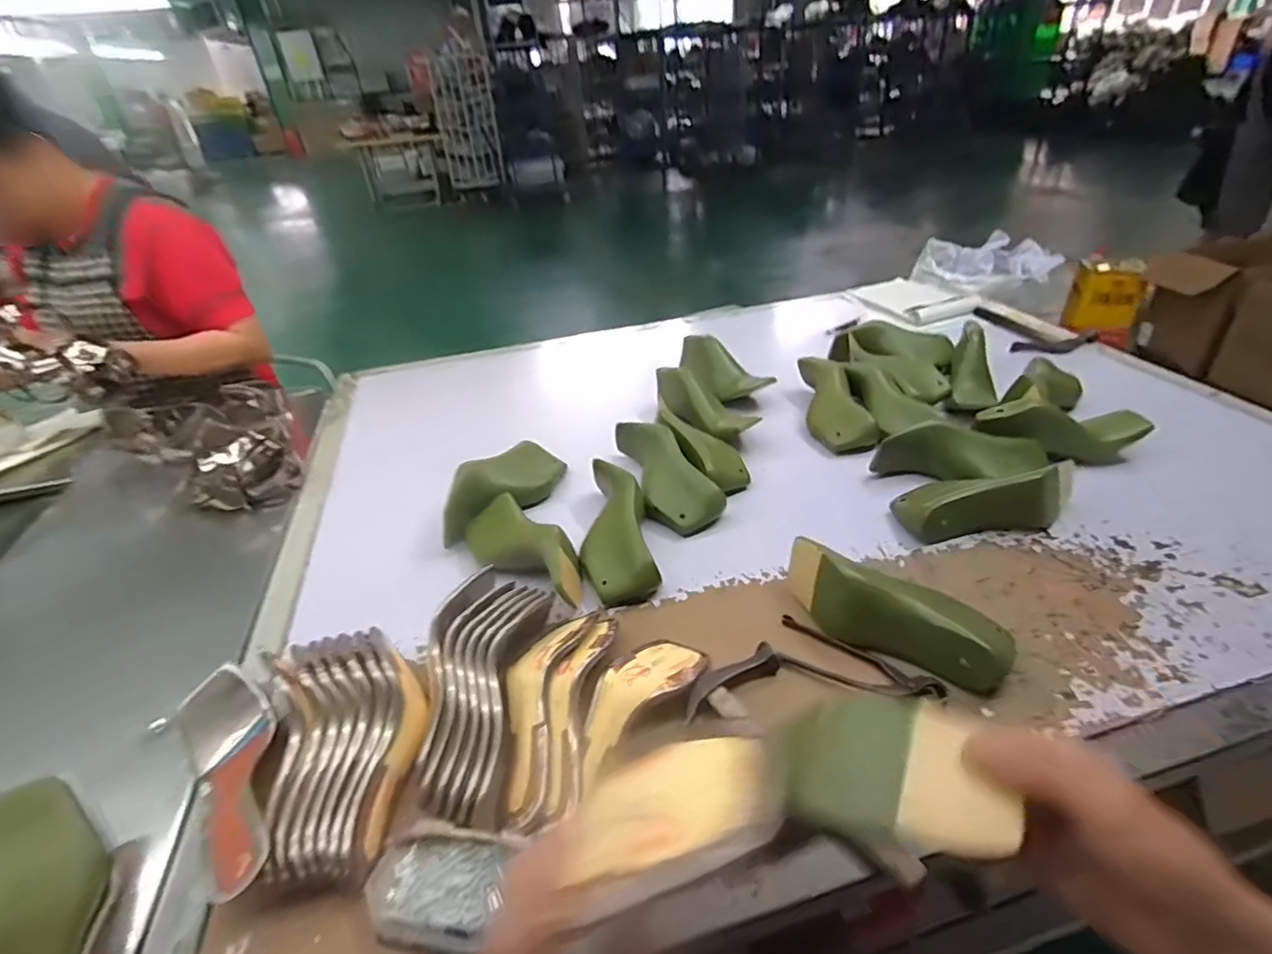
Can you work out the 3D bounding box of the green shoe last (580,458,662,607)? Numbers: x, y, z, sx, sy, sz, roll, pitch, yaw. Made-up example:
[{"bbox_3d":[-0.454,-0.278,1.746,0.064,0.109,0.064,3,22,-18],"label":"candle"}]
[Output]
[{"bbox_3d":[-0.028,0.059,0.783,0.086,0.074,0.223,-7,36,-4],"label":"green shoe last"}]

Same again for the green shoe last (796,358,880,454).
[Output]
[{"bbox_3d":[0.339,-0.131,1.021,0.096,0.066,0.237,-1,36,4],"label":"green shoe last"}]

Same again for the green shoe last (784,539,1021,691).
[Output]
[{"bbox_3d":[0.261,0.145,0.623,0.223,0.082,0.081,17,41,27],"label":"green shoe last"}]

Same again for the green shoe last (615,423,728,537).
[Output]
[{"bbox_3d":[0.035,-0.012,0.867,0.094,0.071,0.232,-19,38,-19],"label":"green shoe last"}]

